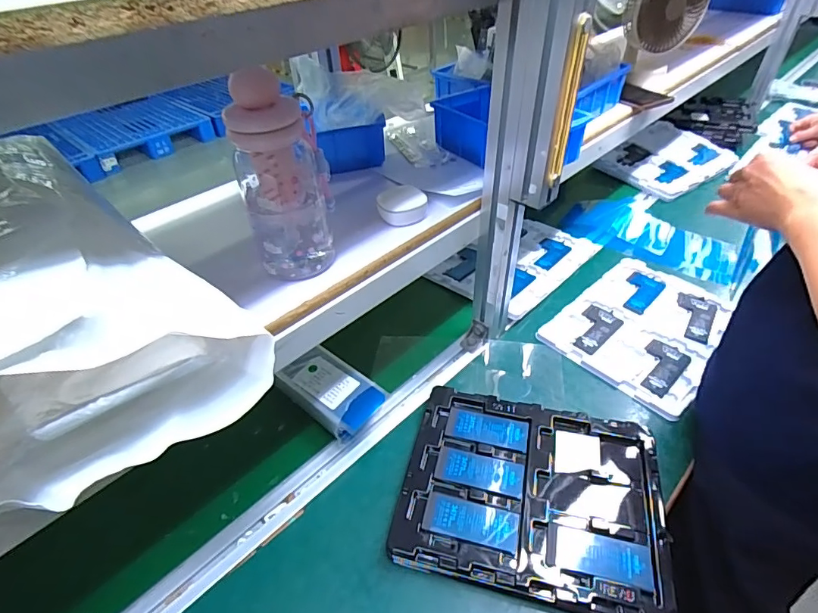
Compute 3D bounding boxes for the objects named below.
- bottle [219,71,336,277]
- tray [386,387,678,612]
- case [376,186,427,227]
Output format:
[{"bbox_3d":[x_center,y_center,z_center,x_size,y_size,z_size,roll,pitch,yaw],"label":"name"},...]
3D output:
[{"bbox_3d":[-0.118,-0.122,0.441,0.080,0.182,0.068,-9,42,-7],"label":"bottle"},{"bbox_3d":[0.139,0.209,0.531,0.278,0.021,0.223,9,43,12],"label":"tray"},{"bbox_3d":[-0.009,-0.121,0.553,0.057,0.025,0.050,-6,42,-4],"label":"case"}]

